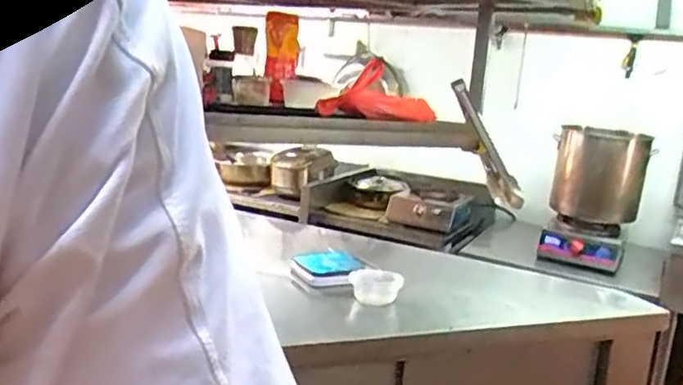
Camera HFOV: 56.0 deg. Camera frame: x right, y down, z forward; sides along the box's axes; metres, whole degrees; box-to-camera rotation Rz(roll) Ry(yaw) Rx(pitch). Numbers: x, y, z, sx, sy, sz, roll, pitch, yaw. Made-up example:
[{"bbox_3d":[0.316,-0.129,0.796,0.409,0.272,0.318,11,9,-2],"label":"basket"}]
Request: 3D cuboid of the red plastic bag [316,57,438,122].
[{"bbox_3d":[0.070,-0.199,1.261,0.213,0.106,0.123,8,11,11],"label":"red plastic bag"}]

